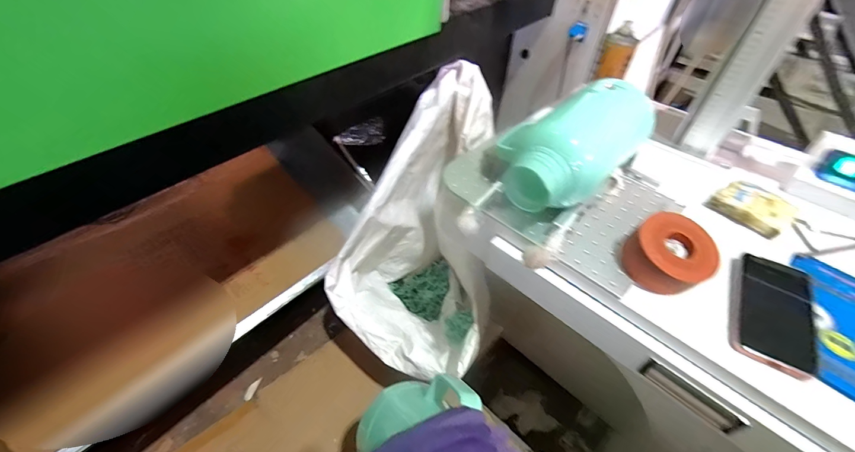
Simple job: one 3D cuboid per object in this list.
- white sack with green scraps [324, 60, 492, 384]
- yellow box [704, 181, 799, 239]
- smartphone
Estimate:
[{"bbox_3d":[-0.020,0.002,0.977,0.349,0.503,0.768,5,46,4],"label":"white sack with green scraps"},{"bbox_3d":[0.511,-0.030,0.565,0.064,0.035,0.097,-25,51,-23],"label":"yellow box"},{"bbox_3d":[0.430,0.102,0.451,0.079,0.016,0.162,23,51,28],"label":"smartphone"}]

